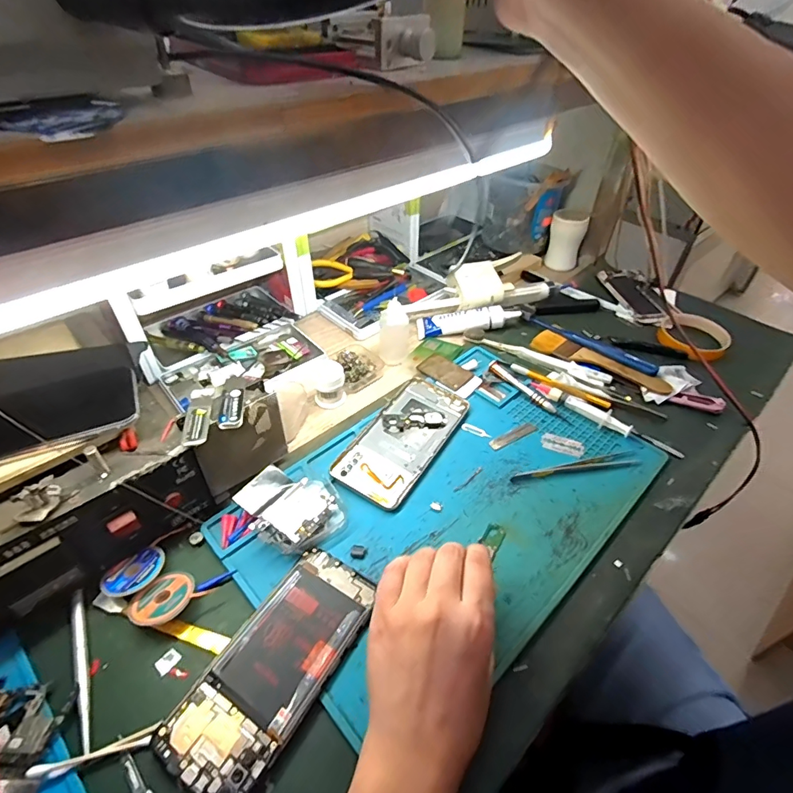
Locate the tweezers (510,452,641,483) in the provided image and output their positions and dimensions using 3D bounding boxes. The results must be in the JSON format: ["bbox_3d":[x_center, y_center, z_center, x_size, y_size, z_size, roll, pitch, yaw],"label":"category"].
[{"bbox_3d":[0.175,0.069,0.441,0.130,0.004,0.016,-8,45,-10],"label":"tweezers"}]

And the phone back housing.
[{"bbox_3d":[0.008,0.039,0.469,0.076,0.011,0.164,25,48,22],"label":"phone back housing"}]

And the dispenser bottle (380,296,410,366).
[{"bbox_3d":[-0.002,-0.078,0.559,0.035,0.075,0.033,3,44,1],"label":"dispenser bottle"}]

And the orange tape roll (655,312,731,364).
[{"bbox_3d":[0.395,-0.080,0.602,0.078,0.017,0.093,34,52,29],"label":"orange tape roll"}]

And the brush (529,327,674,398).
[{"bbox_3d":[0.249,-0.044,0.557,0.162,0.011,0.043,29,50,26],"label":"brush"}]

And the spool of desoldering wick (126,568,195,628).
[{"bbox_3d":[-0.176,0.152,0.343,0.045,0.004,0.048,-11,25,5],"label":"spool of desoldering wick"}]

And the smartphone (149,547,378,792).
[{"bbox_3d":[-0.081,0.181,0.316,0.072,0.012,0.156,25,48,22],"label":"smartphone"}]

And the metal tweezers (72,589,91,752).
[{"bbox_3d":[-0.218,0.185,0.315,0.009,0.004,0.109,-20,48,-21],"label":"metal tweezers"}]

